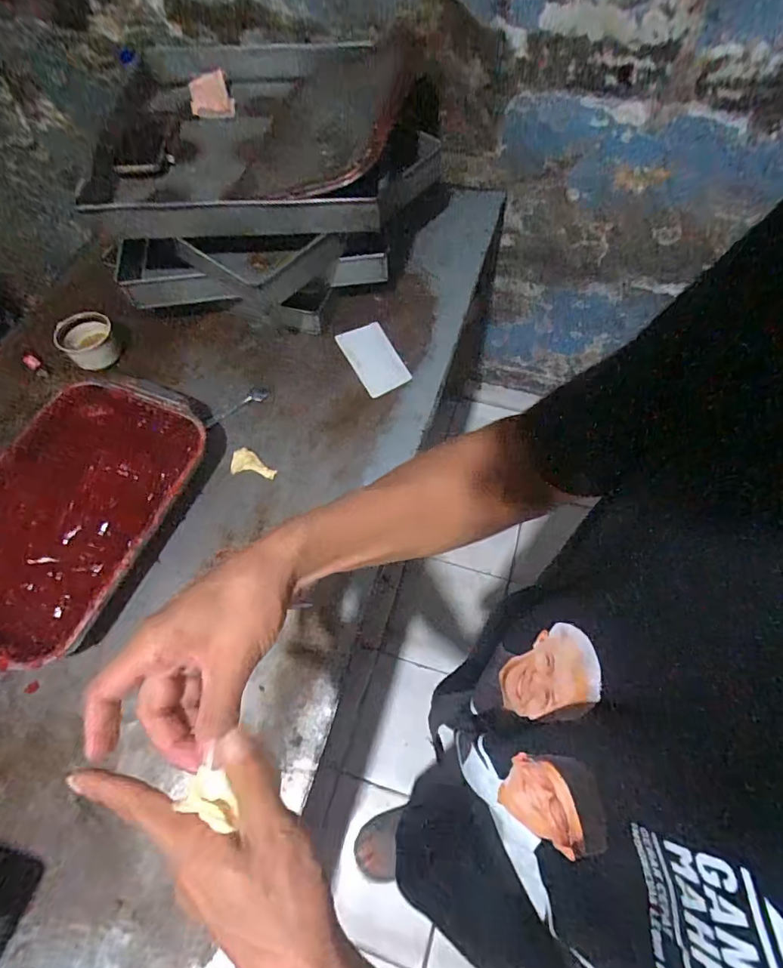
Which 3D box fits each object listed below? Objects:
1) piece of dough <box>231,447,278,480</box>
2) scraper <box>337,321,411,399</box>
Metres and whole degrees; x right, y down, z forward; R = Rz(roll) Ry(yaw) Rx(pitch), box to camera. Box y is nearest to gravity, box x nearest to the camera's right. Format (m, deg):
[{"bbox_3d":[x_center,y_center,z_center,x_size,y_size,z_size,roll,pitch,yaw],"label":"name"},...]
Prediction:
[{"bbox_3d":[-0.216,-0.033,0.770,0.072,0.010,0.042,6,63,4],"label":"piece of dough"},{"bbox_3d":[-0.031,-0.224,0.864,0.083,0.010,0.140,-27,72,-7],"label":"scraper"}]

